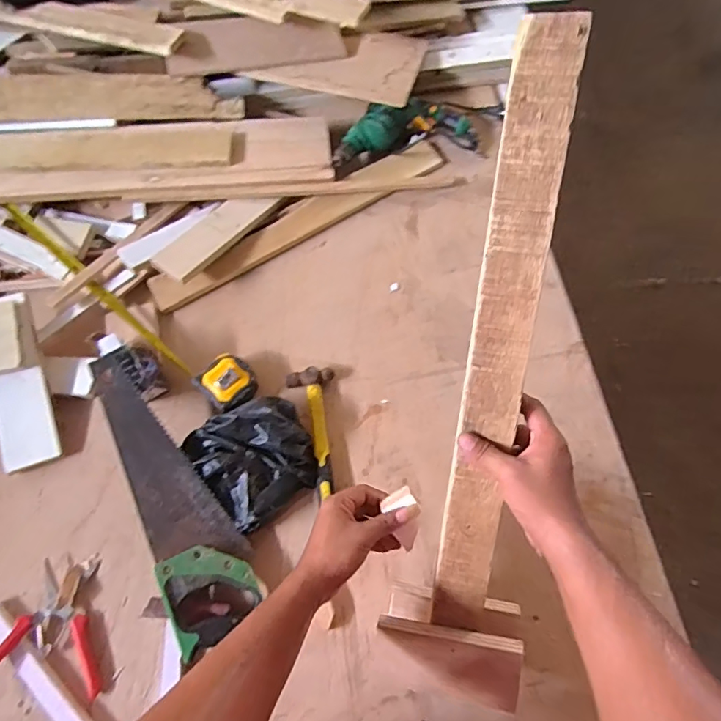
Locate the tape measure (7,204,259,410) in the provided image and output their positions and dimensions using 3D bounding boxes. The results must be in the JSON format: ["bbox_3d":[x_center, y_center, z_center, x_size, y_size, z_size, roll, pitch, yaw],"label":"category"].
[{"bbox_3d":[-0.406,-0.109,0.862,0.599,0.041,0.083,36,73,15],"label":"tape measure"}]

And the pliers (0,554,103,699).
[{"bbox_3d":[-0.403,0.342,0.668,0.151,0.051,0.163,1,67,2],"label":"pliers"}]

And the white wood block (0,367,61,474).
[{"bbox_3d":[-0.511,0.089,0.776,0.073,0.012,0.145,-16,80,-17],"label":"white wood block"}]

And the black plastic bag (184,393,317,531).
[{"bbox_3d":[-0.148,0.136,0.736,0.157,0.065,0.166,-37,71,-13],"label":"black plastic bag"}]

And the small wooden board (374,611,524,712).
[{"bbox_3d":[0.096,0.333,0.562,0.154,0.015,0.082,9,99,8],"label":"small wooden board"}]

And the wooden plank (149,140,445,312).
[{"bbox_3d":[-0.103,-0.257,0.930,0.580,0.021,0.075,-32,70,-11],"label":"wooden plank"}]

